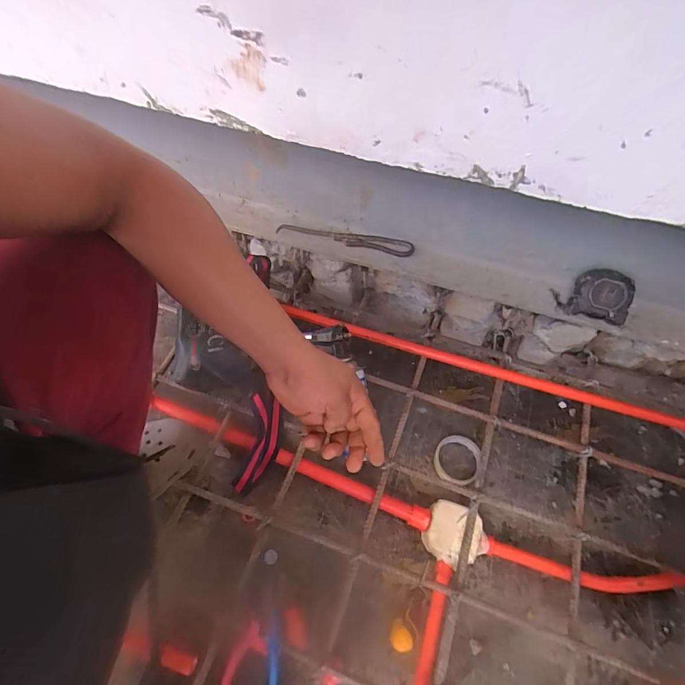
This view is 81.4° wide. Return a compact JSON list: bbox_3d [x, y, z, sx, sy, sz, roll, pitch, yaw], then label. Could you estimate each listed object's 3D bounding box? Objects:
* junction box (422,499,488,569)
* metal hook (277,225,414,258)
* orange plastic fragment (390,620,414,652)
[{"bbox_3d":[0.189,0.322,0.663,0.102,0.063,0.091,20,61,13],"label":"junction box"},{"bbox_3d":[0.005,-0.200,0.772,0.263,0.016,0.035,13,60,9],"label":"metal hook"},{"bbox_3d":[0.064,0.330,0.445,0.023,0.014,0.027,-30,63,-16],"label":"orange plastic fragment"}]

